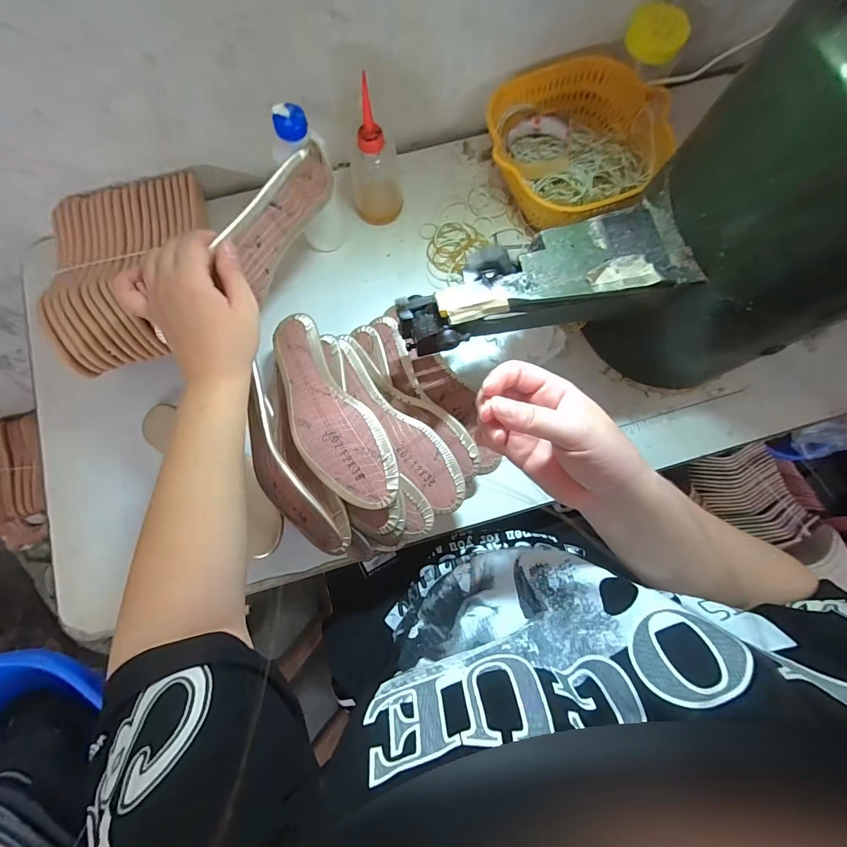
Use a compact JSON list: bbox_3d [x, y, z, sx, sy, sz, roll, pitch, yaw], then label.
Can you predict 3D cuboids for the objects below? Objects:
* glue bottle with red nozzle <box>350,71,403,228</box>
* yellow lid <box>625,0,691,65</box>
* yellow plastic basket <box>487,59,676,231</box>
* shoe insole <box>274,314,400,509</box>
[{"bbox_3d":[-0.061,-0.320,0.478,0.065,0.151,0.063,-9,79,-1],"label":"glue bottle with red nozzle"},{"bbox_3d":[0.278,-0.466,0.474,0.073,0.051,0.007,11,61,-18],"label":"yellow lid"},{"bbox_3d":[0.187,-0.347,0.514,0.212,0.085,0.195,0,79,0],"label":"yellow plastic basket"},{"bbox_3d":[-0.102,-0.015,0.407,0.074,0.046,0.227,-32,80,-6],"label":"shoe insole"}]

